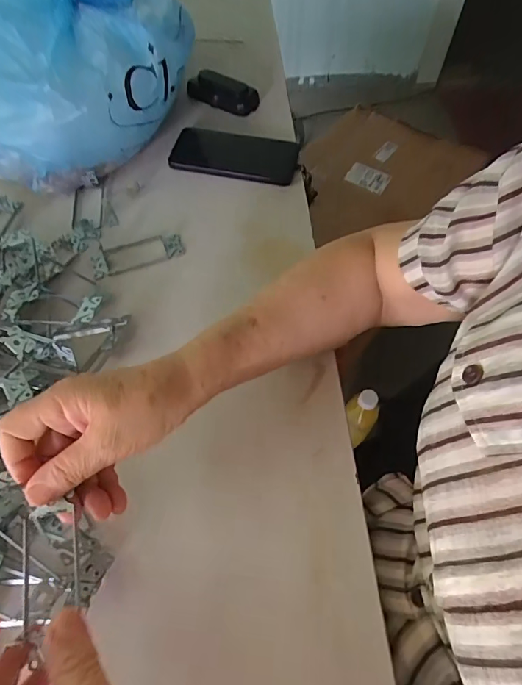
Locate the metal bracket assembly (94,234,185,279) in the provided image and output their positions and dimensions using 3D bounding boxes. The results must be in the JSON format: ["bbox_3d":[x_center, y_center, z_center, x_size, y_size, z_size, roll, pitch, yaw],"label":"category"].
[{"bbox_3d":[-0.144,-0.105,0.501,0.104,0.010,0.043,-14,62,-10],"label":"metal bracket assembly"}]

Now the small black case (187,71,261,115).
[{"bbox_3d":[-0.055,-0.373,0.641,0.095,0.030,0.053,26,63,12],"label":"small black case"}]

